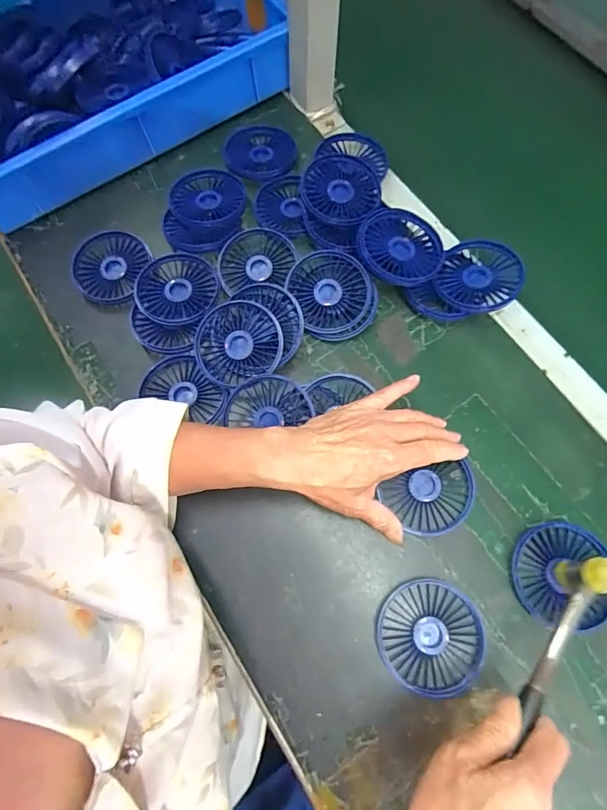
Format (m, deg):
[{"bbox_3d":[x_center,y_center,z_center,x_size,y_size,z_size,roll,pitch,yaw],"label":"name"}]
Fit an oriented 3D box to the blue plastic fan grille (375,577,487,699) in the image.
[{"bbox_3d":[0.109,0.198,0.379,0.086,0.012,0.087,-7,73,-1],"label":"blue plastic fan grille"}]

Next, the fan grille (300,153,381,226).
[{"bbox_3d":[0.040,-0.238,0.487,0.087,0.016,0.080,0,84,2],"label":"fan grille"}]

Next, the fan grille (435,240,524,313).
[{"bbox_3d":[0.184,-0.133,0.461,0.079,0.021,0.086,-4,68,9],"label":"fan grille"}]

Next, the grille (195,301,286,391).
[{"bbox_3d":[-0.067,-0.062,0.449,0.089,0.024,0.088,-2,80,14],"label":"grille"}]

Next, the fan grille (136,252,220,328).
[{"bbox_3d":[-0.137,-0.124,0.476,0.082,0.016,0.083,0,73,1],"label":"fan grille"}]

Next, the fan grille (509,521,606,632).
[{"bbox_3d":[0.228,0.148,0.386,0.083,0.011,0.085,-1,73,1],"label":"fan grille"}]

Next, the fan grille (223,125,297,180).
[{"bbox_3d":[-0.053,-0.312,0.545,0.085,0.013,0.084,0,73,1],"label":"fan grille"}]

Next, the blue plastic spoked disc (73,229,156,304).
[{"bbox_3d":[-0.218,-0.155,0.499,0.076,0.025,0.087,13,74,5],"label":"blue plastic spoked disc"}]

